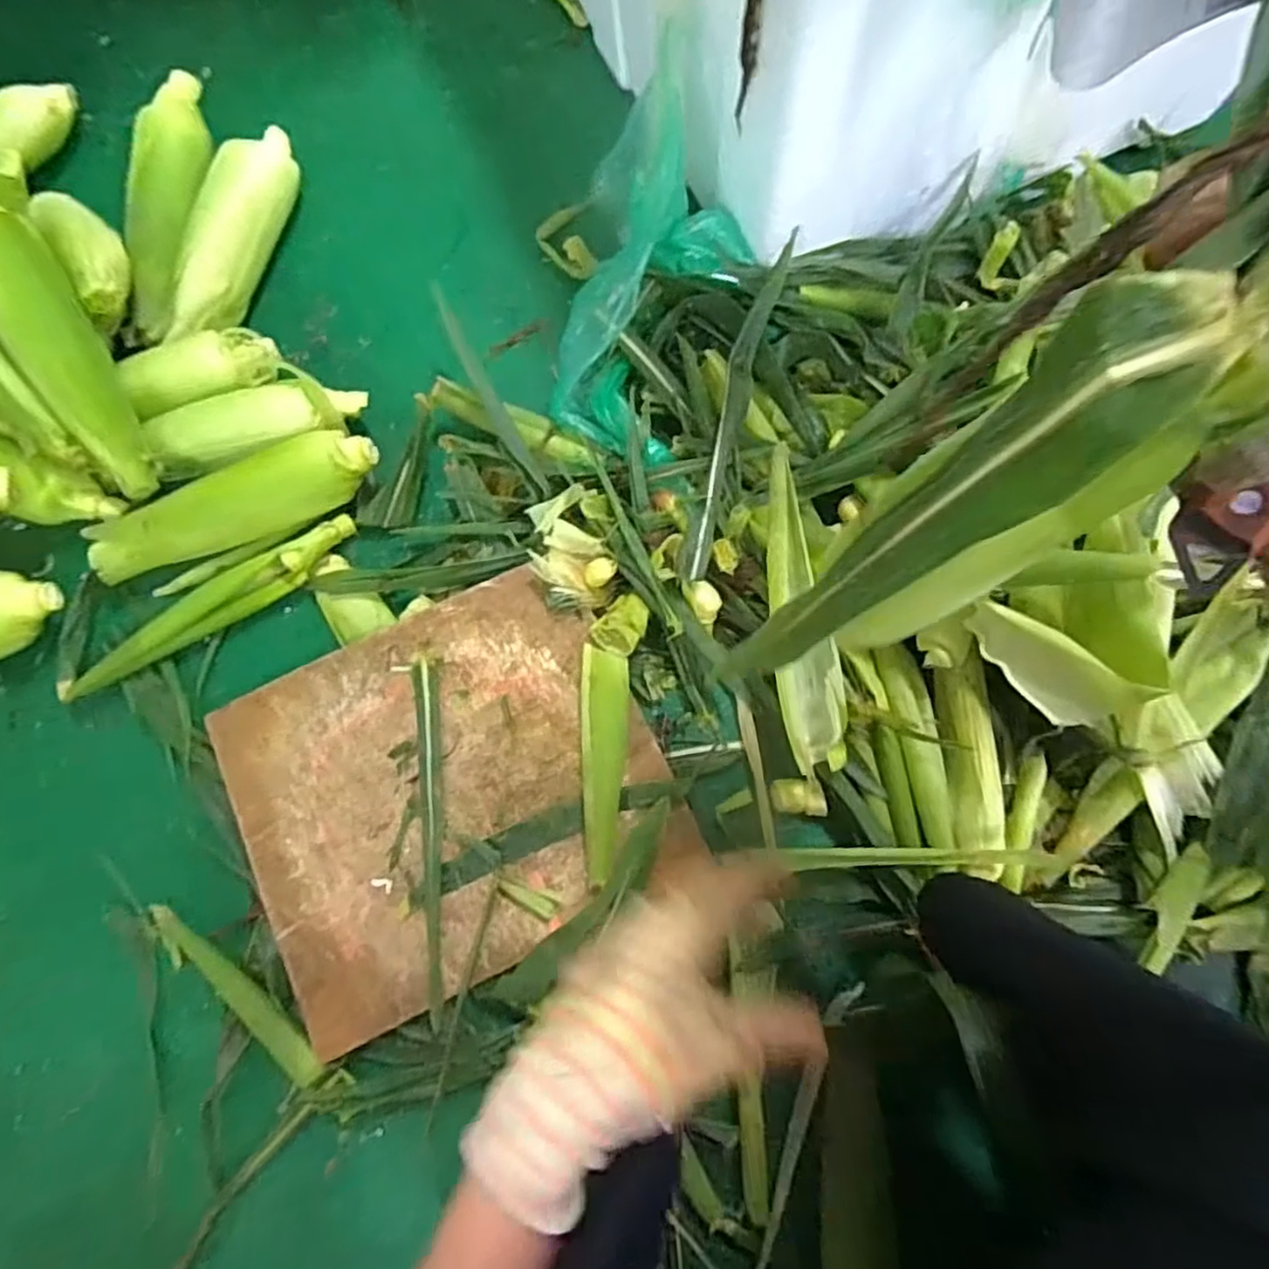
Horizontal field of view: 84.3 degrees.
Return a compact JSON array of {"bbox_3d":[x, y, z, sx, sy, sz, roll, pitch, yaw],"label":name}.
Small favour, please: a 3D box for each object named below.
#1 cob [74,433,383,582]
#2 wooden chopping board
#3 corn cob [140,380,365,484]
[{"bbox_3d":[-0.312,-0.099,0.544,0.226,0.046,0.055,-23,78,-2],"label":"cob"},{"bbox_3d":[-0.134,0.112,0.516,0.289,0.034,0.256,-25,77,-6],"label":"wooden chopping board"},{"bbox_3d":[-0.303,-0.174,0.570,0.168,0.040,0.057,-16,78,-1],"label":"corn cob"}]

